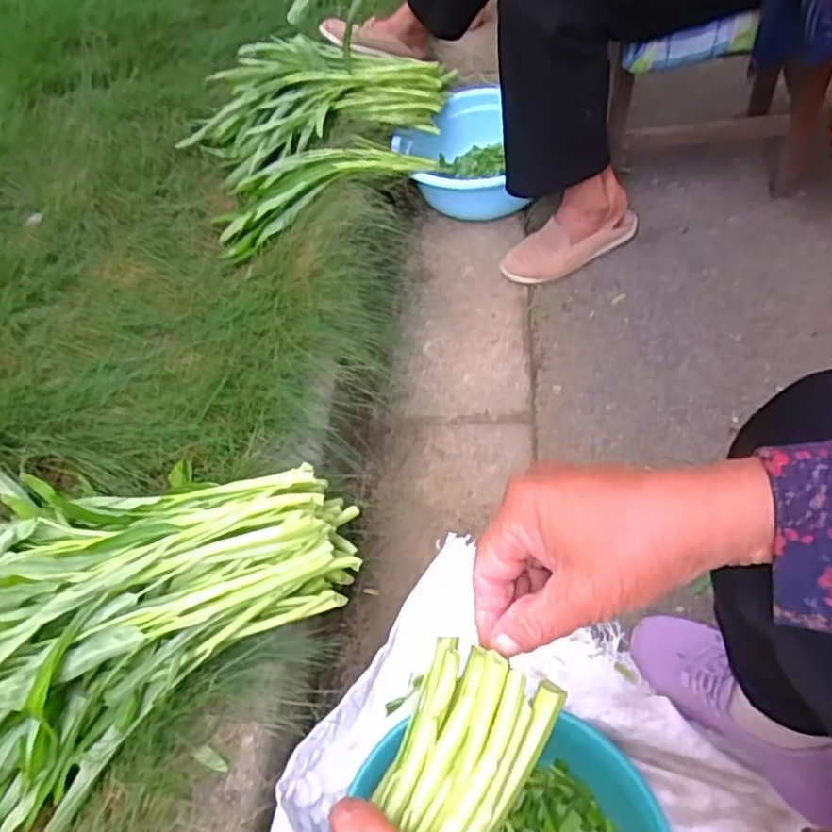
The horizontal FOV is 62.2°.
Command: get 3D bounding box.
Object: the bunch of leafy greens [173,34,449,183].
[{"bbox_3d":[-0.216,-0.573,1.291,0.519,0.149,0.260,2,54,13],"label":"bunch of leafy greens"}]

